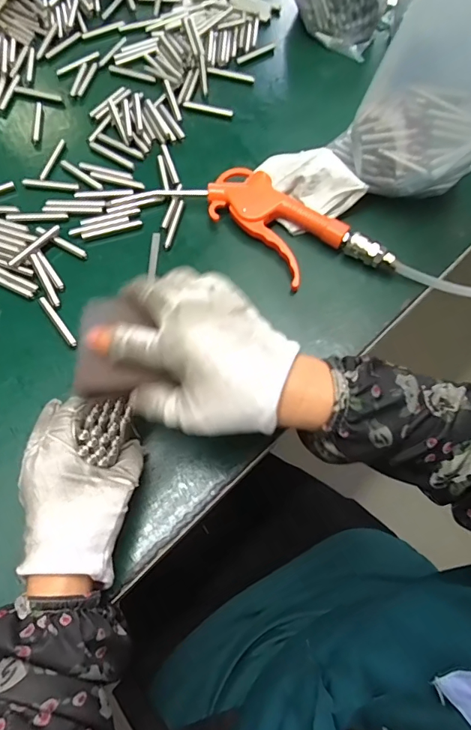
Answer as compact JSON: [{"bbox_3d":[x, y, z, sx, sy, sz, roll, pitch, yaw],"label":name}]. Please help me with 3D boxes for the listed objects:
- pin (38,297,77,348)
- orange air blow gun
[{"bbox_3d":[-0.156,-0.038,0.387,0.008,0.004,0.058,-35,72,-16],"label":"pin"},{"bbox_3d":[0.018,-0.139,0.426,0.253,0.026,0.093,30,68,11],"label":"orange air blow gun"}]

